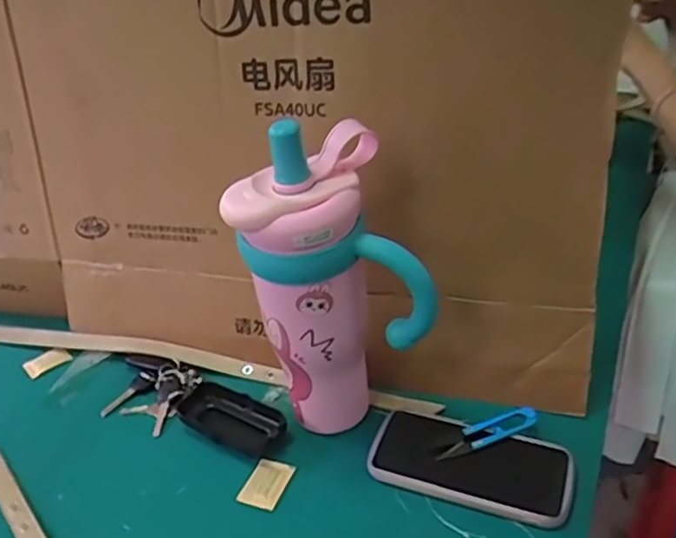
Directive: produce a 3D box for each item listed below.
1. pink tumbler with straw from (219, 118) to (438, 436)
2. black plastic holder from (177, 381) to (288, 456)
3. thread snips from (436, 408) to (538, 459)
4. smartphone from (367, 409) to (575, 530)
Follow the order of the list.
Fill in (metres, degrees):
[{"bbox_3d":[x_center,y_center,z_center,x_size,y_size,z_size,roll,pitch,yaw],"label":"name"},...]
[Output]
[{"bbox_3d":[0.002,0.025,0.564,0.149,0.285,0.086,-4,34,3],"label":"pink tumbler with straw"},{"bbox_3d":[-0.105,0.147,0.642,0.112,0.019,0.053,16,40,30],"label":"black plastic holder"},{"bbox_3d":[0.136,0.148,0.598,0.100,0.009,0.027,-17,35,-16],"label":"thread snips"},{"bbox_3d":[0.117,0.171,0.582,0.171,0.013,0.085,10,37,23],"label":"smartphone"}]

